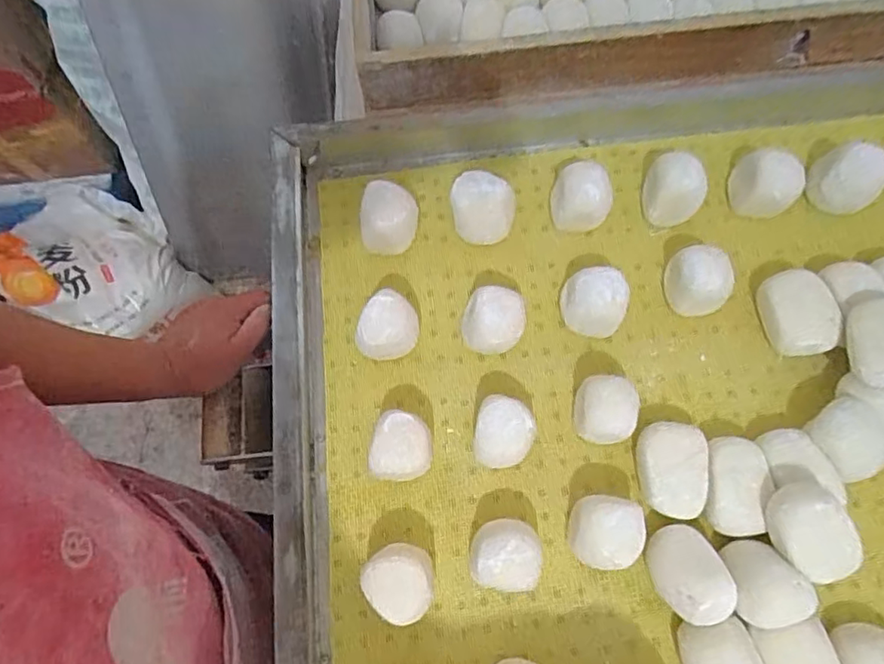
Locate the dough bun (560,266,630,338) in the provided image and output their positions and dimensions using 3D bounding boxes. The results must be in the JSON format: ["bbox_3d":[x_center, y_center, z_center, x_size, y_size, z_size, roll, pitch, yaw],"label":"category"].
[{"bbox_3d":[0.133,-0.025,0.519,0.052,0.060,0.052,0,74,1],"label":"dough bun"}]

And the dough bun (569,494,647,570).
[{"bbox_3d":[0.127,0.159,0.463,0.054,0.059,0.053,0,74,1],"label":"dough bun"}]

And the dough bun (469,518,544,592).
[{"bbox_3d":[0.052,0.177,0.455,0.057,0.064,0.052,0,74,1],"label":"dough bun"}]

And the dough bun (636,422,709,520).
[{"bbox_3d":[0.185,0.112,0.475,0.047,0.048,0.073,7,73,5],"label":"dough bun"}]

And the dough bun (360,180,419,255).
[{"bbox_3d":[-0.049,-0.105,0.545,0.055,0.065,0.053,-1,72,2],"label":"dough bun"}]

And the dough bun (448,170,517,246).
[{"bbox_3d":[0.039,-0.117,0.552,0.057,0.052,0.055,-1,72,2],"label":"dough bun"}]

